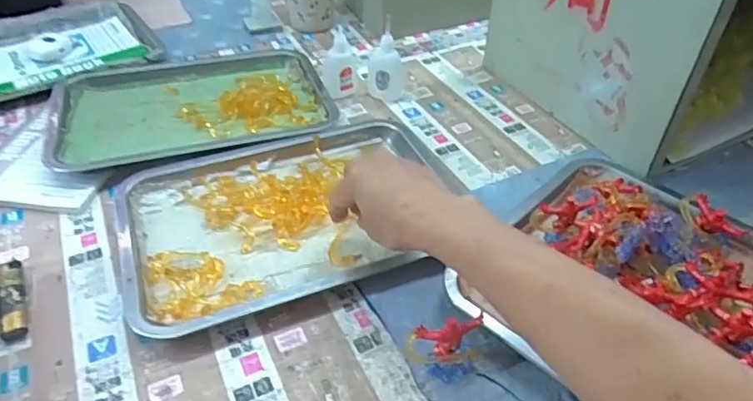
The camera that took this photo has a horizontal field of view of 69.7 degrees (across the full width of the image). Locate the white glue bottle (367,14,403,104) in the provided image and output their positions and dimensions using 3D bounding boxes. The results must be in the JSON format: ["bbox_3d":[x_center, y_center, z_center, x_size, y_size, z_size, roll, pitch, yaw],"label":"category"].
[{"bbox_3d":[0.011,-0.169,0.665,0.044,0.096,0.032,1,42,-1],"label":"white glue bottle"}]

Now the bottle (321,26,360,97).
[{"bbox_3d":[-0.046,-0.168,0.671,0.045,0.078,0.045,1,42,-1],"label":"bottle"}]

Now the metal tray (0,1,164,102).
[{"bbox_3d":[-0.464,-0.198,0.729,0.307,0.022,0.203,-25,51,-25],"label":"metal tray"}]

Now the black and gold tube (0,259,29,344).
[{"bbox_3d":[-0.297,0.078,0.440,0.018,0.013,0.089,-19,49,-20],"label":"black and gold tube"}]

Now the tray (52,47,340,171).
[{"bbox_3d":[-0.217,-0.123,0.644,0.306,0.019,0.202,-11,47,-13],"label":"tray"}]

